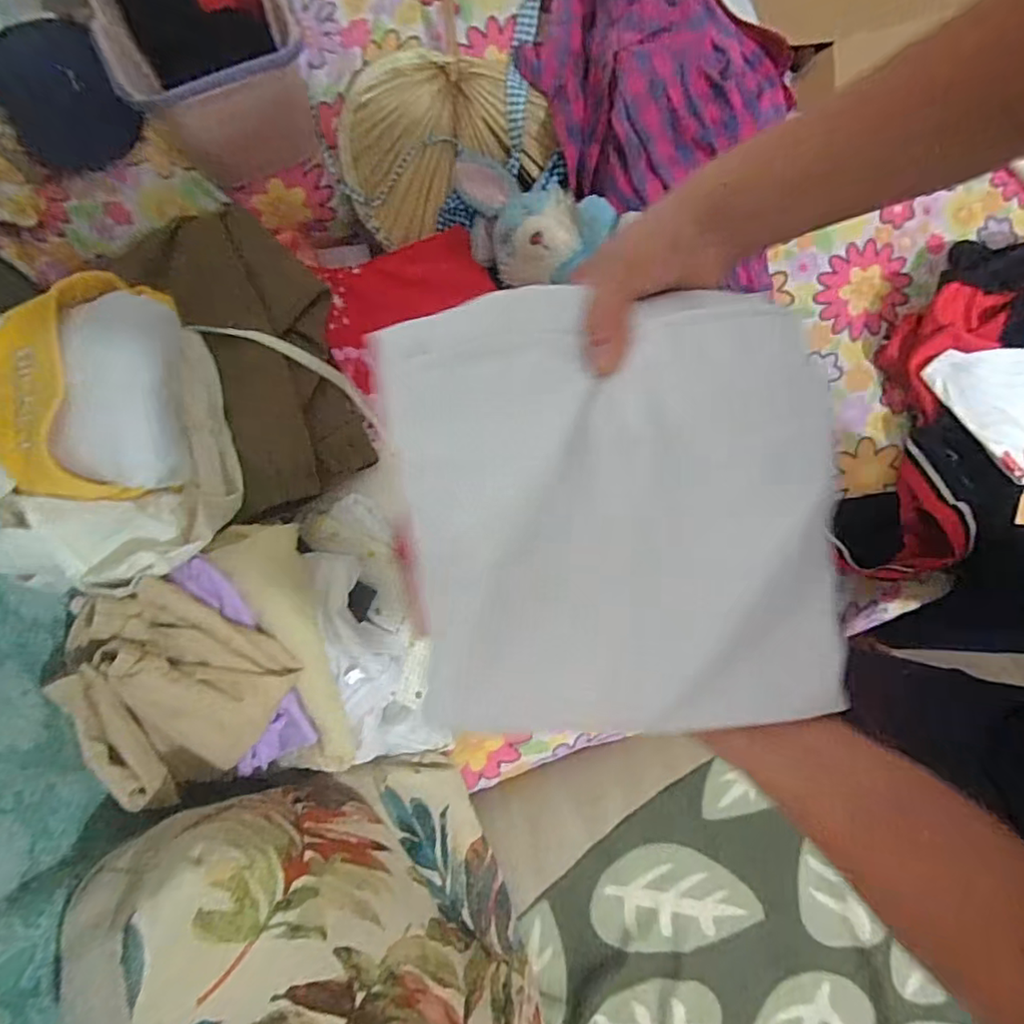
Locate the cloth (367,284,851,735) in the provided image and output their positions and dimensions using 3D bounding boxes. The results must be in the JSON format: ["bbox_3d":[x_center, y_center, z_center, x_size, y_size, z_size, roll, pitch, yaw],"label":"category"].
[{"bbox_3d":[0.050,-0.005,0.291,0.215,0.045,0.230,-7,79,-1],"label":"cloth"}]

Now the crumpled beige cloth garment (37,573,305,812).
[{"bbox_3d":[-0.301,0.144,0.497,0.178,0.073,0.152,42,82,8],"label":"crumpled beige cloth garment"}]

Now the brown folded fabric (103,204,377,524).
[{"bbox_3d":[-0.273,-0.166,0.616,0.155,0.102,0.304,-20,102,-3],"label":"brown folded fabric"}]

